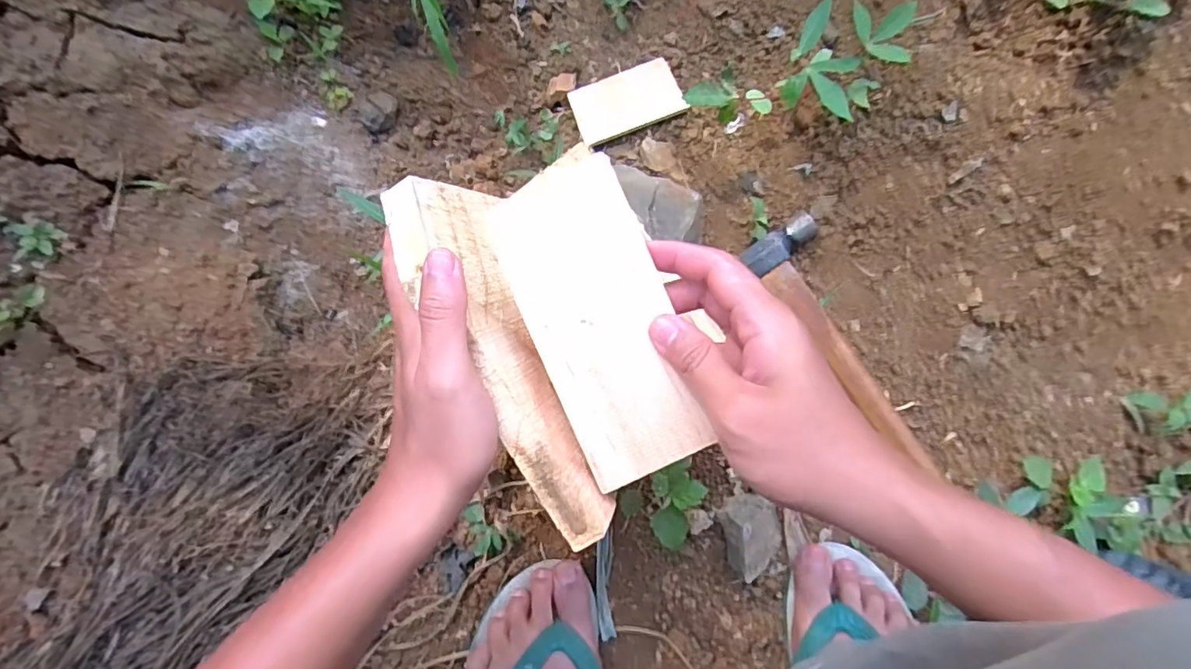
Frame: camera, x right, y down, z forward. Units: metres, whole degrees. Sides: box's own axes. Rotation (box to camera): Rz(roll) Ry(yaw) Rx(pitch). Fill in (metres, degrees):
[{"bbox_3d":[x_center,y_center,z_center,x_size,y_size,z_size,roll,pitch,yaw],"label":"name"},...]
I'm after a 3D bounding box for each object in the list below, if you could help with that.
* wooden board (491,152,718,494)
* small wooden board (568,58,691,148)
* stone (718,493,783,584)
[{"bbox_3d":[0.002,-0.005,0.295,0.068,0.010,0.159,-18,94,7],"label":"wooden board"},{"bbox_3d":[0.030,-0.228,0.569,0.101,0.009,0.071,-20,68,4],"label":"small wooden board"},{"bbox_3d":[0.131,0.166,0.481,0.047,0.032,0.064,-13,86,8],"label":"stone"}]

